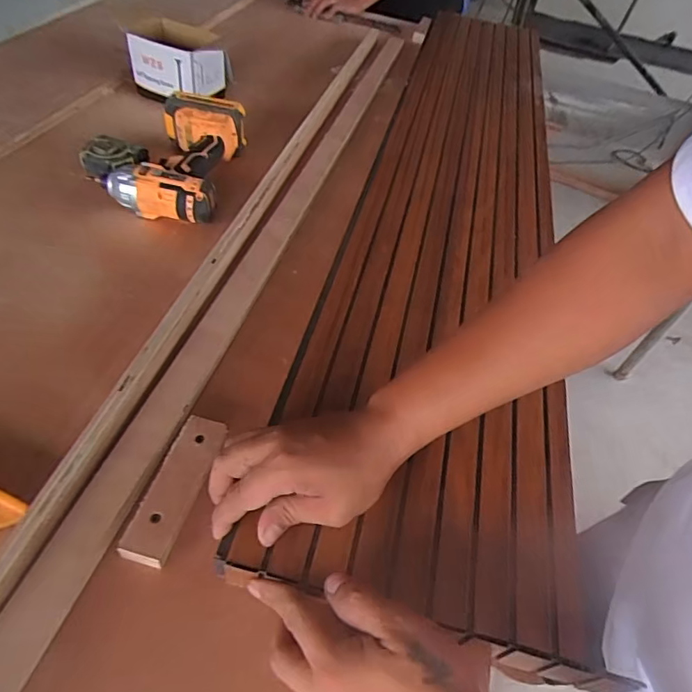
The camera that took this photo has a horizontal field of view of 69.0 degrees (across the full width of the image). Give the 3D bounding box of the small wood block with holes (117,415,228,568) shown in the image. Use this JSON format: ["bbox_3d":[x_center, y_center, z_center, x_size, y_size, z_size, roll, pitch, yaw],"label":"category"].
[{"bbox_3d":[-0.139,0.116,0.420,0.038,0.022,0.126,16,49,4],"label":"small wood block with holes"}]

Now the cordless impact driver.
[{"bbox_3d":[-0.235,-0.266,0.701,0.164,0.067,0.222,11,49,1],"label":"cordless impact driver"}]

